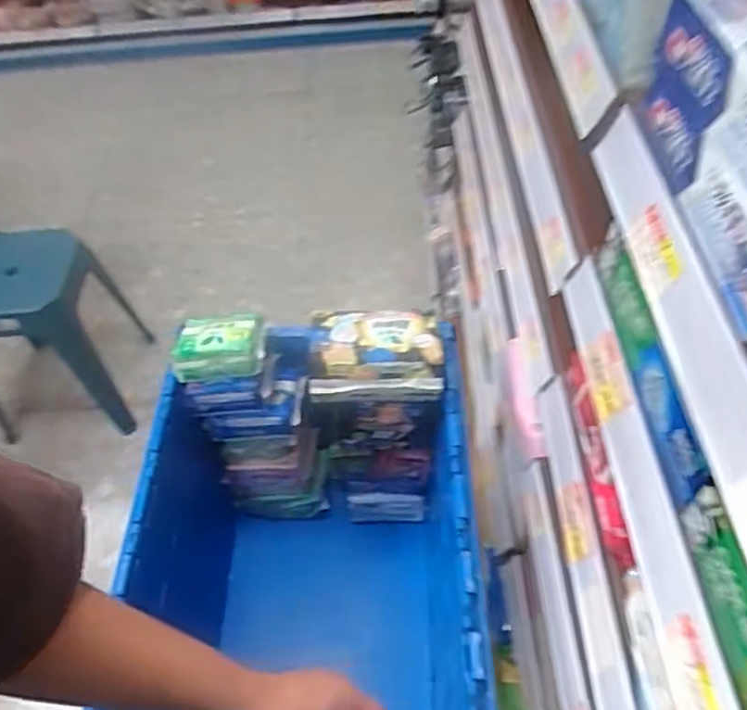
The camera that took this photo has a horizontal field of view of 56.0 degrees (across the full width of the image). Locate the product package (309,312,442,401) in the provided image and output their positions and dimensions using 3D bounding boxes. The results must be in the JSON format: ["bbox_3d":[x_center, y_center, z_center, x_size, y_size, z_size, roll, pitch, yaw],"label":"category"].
[{"bbox_3d":[0.003,-0.002,0.984,0.183,0.070,0.122,1,51,5],"label":"product package"}]

